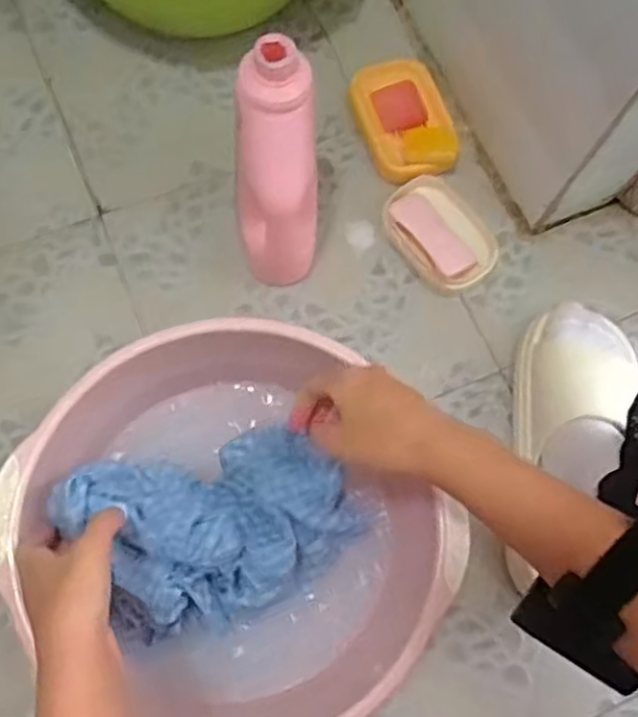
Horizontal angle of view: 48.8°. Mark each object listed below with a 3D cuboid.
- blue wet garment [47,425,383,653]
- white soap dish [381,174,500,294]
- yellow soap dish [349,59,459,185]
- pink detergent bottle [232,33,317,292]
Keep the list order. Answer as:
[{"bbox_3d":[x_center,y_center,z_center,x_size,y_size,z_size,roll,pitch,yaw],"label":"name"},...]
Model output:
[{"bbox_3d":[-0.077,0.131,0.534,0.220,0.088,0.130,-13,74,-6],"label":"blue wet garment"},{"bbox_3d":[0.122,-0.125,0.703,0.089,0.021,0.118,-33,77,-11],"label":"white soap dish"},{"bbox_3d":[0.090,-0.249,0.736,0.090,0.019,0.138,-20,75,-8],"label":"yellow soap dish"},{"bbox_3d":[-0.034,-0.151,0.587,0.069,0.213,0.053,-3,48,-3],"label":"pink detergent bottle"}]

